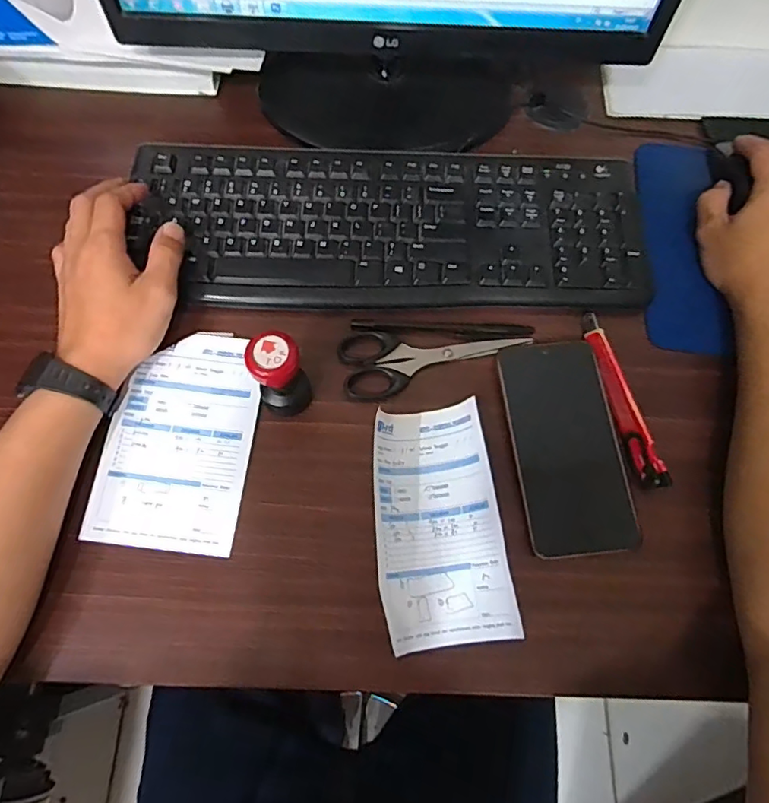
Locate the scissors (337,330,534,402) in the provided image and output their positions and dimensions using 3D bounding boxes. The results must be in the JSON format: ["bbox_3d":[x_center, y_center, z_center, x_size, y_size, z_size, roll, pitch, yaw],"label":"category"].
[{"bbox_3d":[0.041,-0.033,0.421,0.150,0.010,0.056,-4,71,-4],"label":"scissors"}]

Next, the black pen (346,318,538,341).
[{"bbox_3d":[0.047,-0.057,0.428,0.144,0.006,0.013,2,70,-2],"label":"black pen"}]

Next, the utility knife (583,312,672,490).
[{"bbox_3d":[0.180,-0.004,0.405,0.019,0.015,0.141,-13,71,-7],"label":"utility knife"}]

